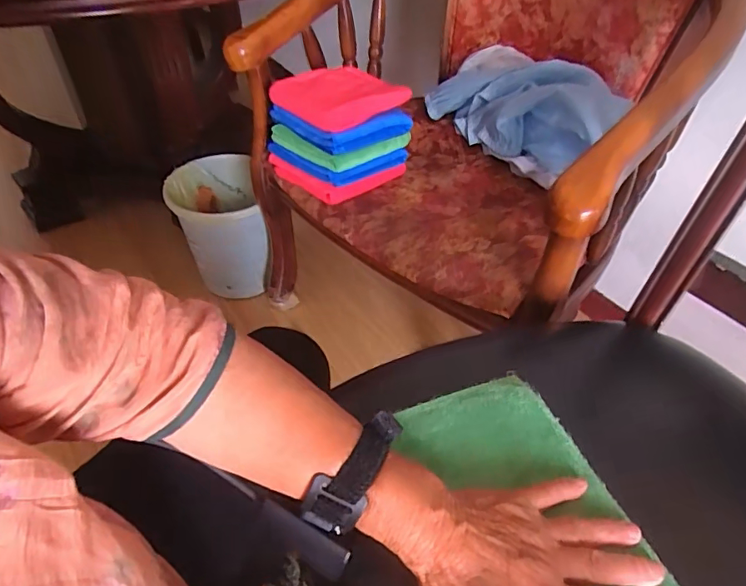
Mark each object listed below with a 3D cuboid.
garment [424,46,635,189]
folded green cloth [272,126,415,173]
[{"bbox_3d":[0.252,-0.310,0.862,0.136,0.161,0.358,-21,48,-24],"label":"garment"},{"bbox_3d":[-0.055,-0.262,0.816,0.161,0.035,0.161,34,51,29],"label":"folded green cloth"}]

